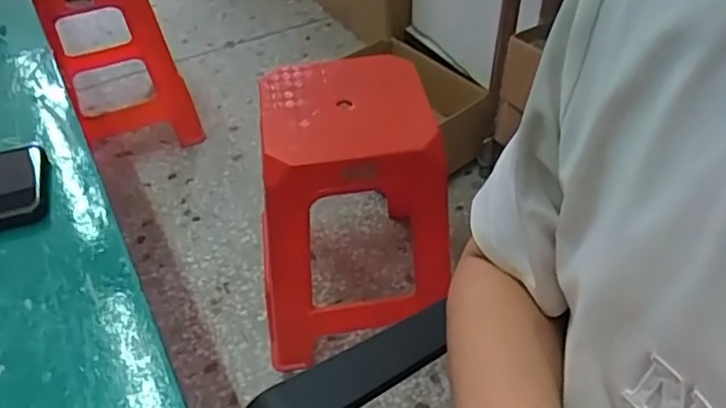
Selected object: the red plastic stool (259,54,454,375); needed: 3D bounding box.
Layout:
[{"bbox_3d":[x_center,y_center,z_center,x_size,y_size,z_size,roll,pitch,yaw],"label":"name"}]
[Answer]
[{"bbox_3d":[-0.035,0.027,1.087,0.325,0.466,0.305,-9,45,-6],"label":"red plastic stool"}]

